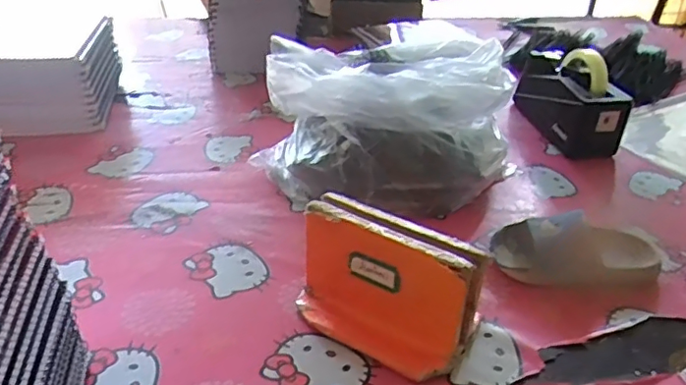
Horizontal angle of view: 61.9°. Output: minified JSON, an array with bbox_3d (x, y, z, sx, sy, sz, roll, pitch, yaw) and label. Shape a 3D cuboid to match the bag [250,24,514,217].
[{"bbox_3d":[0.071,-0.105,0.738,0.262,0.156,0.303,28,41,33],"label":"bag"}]

